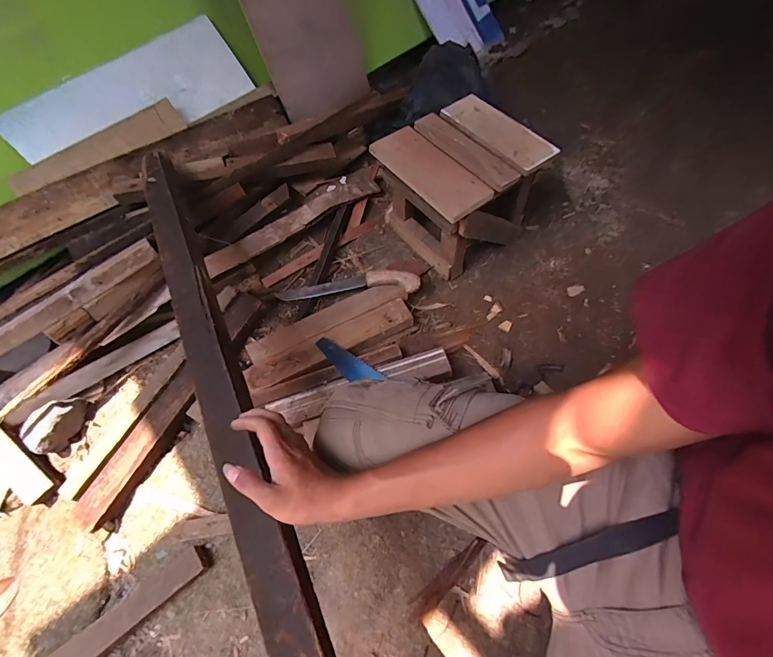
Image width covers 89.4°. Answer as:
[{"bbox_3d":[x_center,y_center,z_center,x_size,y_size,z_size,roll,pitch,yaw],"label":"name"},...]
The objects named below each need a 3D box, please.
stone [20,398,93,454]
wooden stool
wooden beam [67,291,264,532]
[{"bbox_3d":[-0.707,0.203,0.843,0.078,0.070,0.122,22,65,16],"label":"stone"},{"bbox_3d":[0.172,-0.324,0.948,0.287,0.272,0.265,-35,63,-16],"label":"wooden stool"},{"bbox_3d":[-0.446,0.147,0.853,0.076,0.058,0.559,23,65,16],"label":"wooden beam"}]

